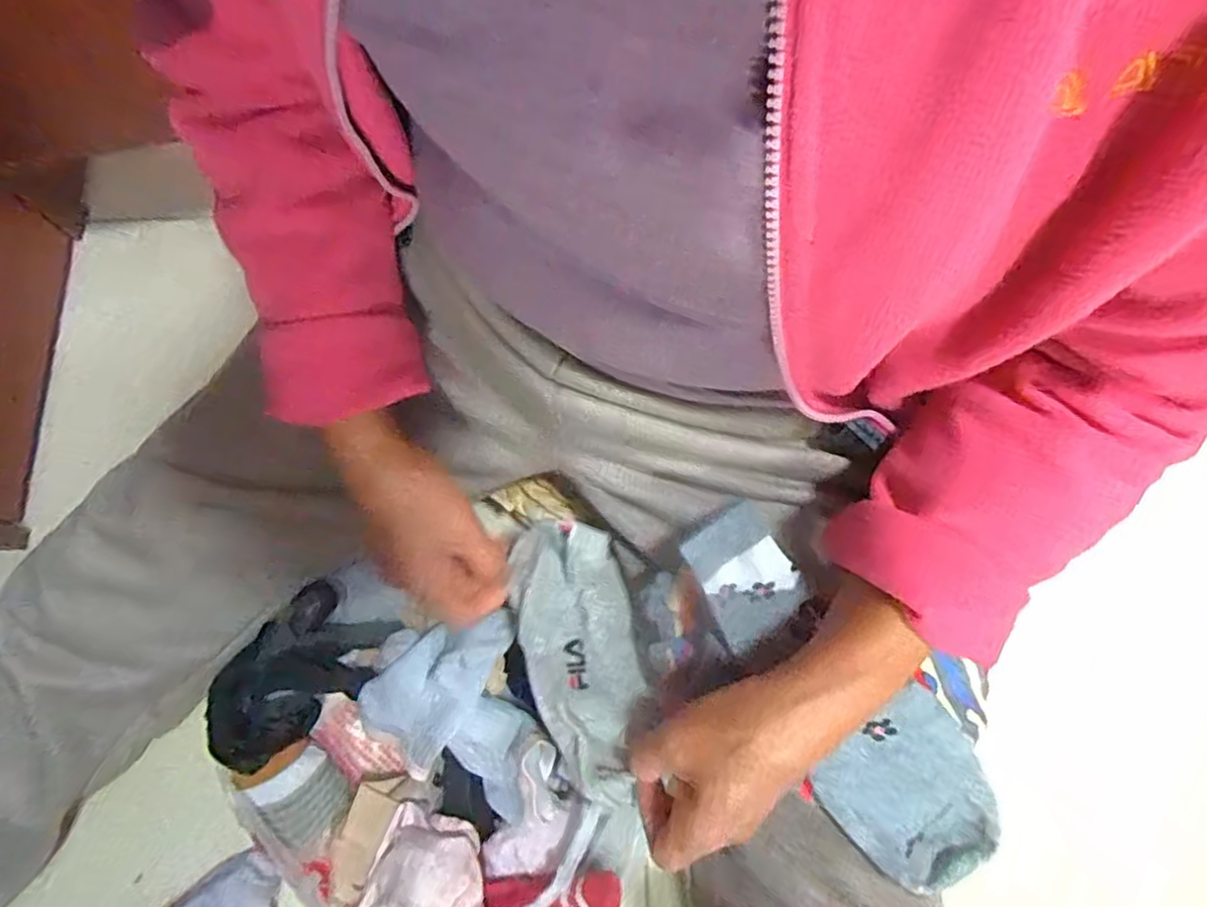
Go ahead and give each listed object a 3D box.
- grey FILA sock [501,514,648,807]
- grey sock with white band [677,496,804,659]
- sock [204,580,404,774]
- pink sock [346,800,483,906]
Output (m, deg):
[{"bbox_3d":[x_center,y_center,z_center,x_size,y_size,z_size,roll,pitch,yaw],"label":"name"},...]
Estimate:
[{"bbox_3d":[-0.015,0.121,0.412,0.068,0.013,0.165,-12,68,-2],"label":"grey FILA sock"},{"bbox_3d":[0.078,0.069,0.377,0.051,0.012,0.071,-32,87,-1],"label":"grey sock with white band"},{"bbox_3d":[-0.225,0.162,0.491,0.068,0.063,0.124,36,79,10],"label":"sock"},{"bbox_3d":[-0.123,0.284,0.444,0.083,0.032,0.075,14,76,5],"label":"pink sock"}]

